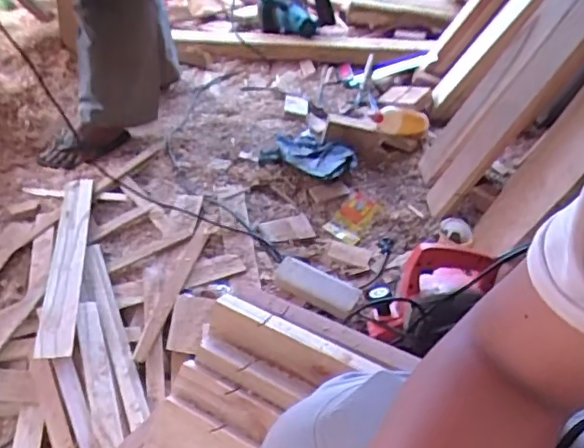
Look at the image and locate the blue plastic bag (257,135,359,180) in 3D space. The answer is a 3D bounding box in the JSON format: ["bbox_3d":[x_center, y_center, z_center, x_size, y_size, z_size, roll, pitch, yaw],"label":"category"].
[{"bbox_3d":[0.043,-0.179,1.462,0.240,0.030,0.157,18,41,17],"label":"blue plastic bag"}]

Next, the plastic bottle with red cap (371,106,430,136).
[{"bbox_3d":[0.293,-0.281,1.571,0.238,0.058,0.092,-8,38,-40],"label":"plastic bottle with red cap"}]

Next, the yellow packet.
[{"bbox_3d":[0.140,-0.018,1.304,0.075,0.008,0.168,32,49,9],"label":"yellow packet"}]

